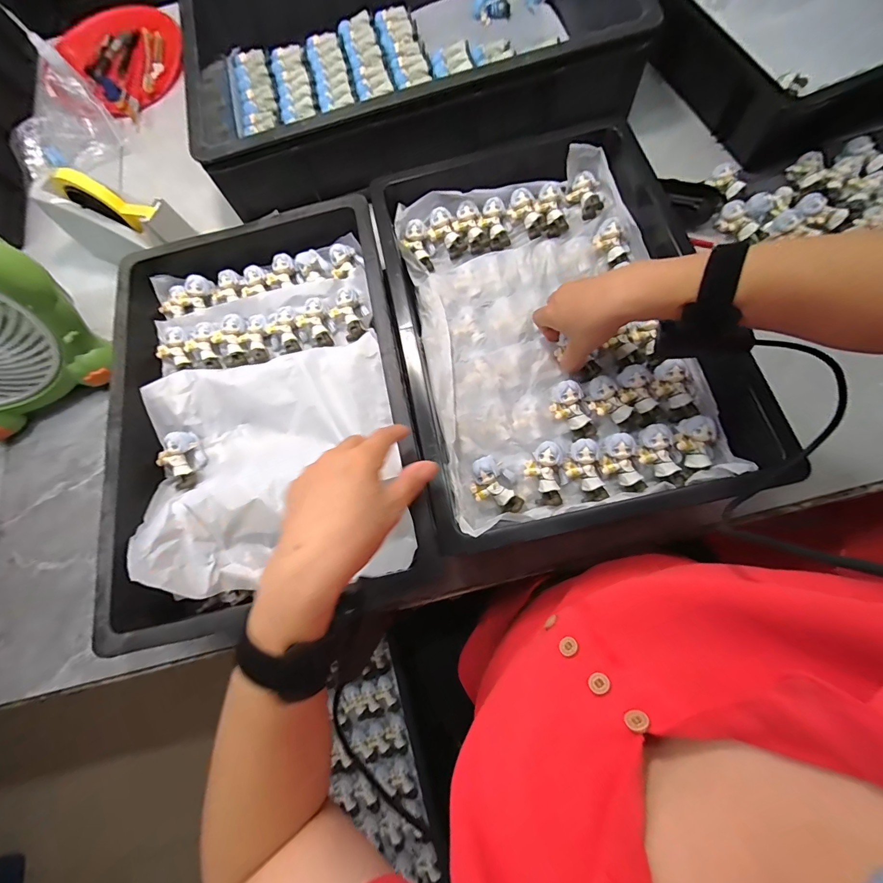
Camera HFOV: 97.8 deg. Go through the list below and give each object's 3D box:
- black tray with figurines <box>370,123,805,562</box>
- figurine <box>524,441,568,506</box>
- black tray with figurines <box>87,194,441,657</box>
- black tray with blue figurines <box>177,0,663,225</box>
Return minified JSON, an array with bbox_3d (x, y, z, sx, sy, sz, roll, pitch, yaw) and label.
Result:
[{"bbox_3d":[0.109,-0.135,0.417,0.299,0.086,0.440,-11,73,-2],"label":"black tray with figurines"},{"bbox_3d":[0.110,0.035,0.396,0.041,0.029,0.059,-24,73,-1],"label":"figurine"},{"bbox_3d":[-0.191,-0.051,0.427,0.310,0.067,0.432,-13,73,2],"label":"black tray with figurines"},{"bbox_3d":[-0.063,-0.605,0.564,0.591,0.141,0.469,-15,73,1],"label":"black tray with blue figurines"}]

